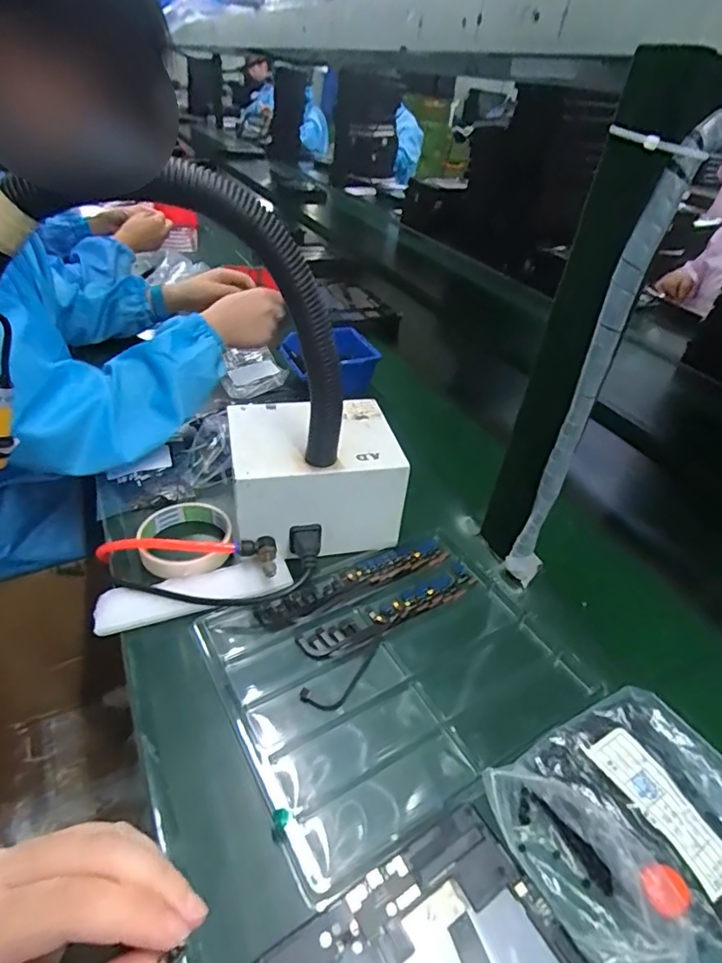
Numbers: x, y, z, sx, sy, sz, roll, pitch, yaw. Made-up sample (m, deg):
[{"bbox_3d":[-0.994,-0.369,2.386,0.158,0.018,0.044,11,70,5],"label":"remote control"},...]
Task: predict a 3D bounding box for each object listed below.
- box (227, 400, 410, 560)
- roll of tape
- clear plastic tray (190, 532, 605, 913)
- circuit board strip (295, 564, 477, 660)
[{"bbox_3d":[-0.049,-0.005,0.531,0.155,0.105,0.131,-5,39,-15],"label":"box"},{"bbox_3d":[-0.168,0.054,0.506,0.082,0.025,0.092,-11,41,-22],"label":"roll of tape"},{"bbox_3d":[0.028,0.145,0.425,0.264,0.015,0.216,-17,43,-28],"label":"clear plastic tray"},{"bbox_3d":[0.032,0.114,0.467,0.181,0.005,0.032,-18,44,-29],"label":"circuit board strip"}]

